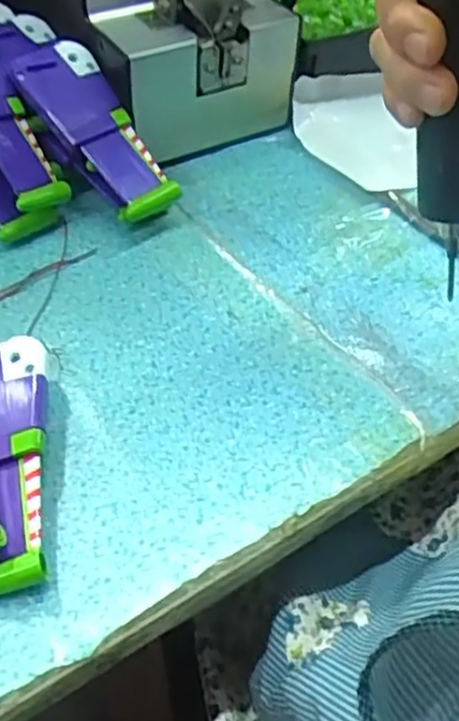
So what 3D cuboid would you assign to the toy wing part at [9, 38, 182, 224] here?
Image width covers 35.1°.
[{"bbox_3d":[-0.083,-0.141,0.433,0.047,0.024,0.131,-29,79,-28],"label":"toy wing part"}]

